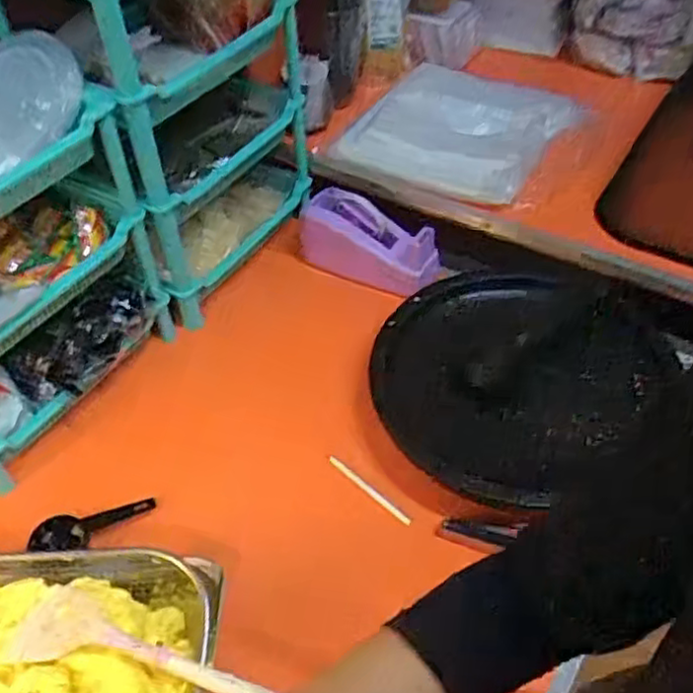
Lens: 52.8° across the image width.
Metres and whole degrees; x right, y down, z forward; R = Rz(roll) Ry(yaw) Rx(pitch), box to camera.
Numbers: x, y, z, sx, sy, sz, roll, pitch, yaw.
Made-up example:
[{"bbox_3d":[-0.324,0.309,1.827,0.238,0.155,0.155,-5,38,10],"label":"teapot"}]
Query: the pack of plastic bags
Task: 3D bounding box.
[{"bbox_3d":[0.176,-0.337,1.040,0.271,0.039,0.294,24,57,16],"label":"pack of plastic bags"}]

